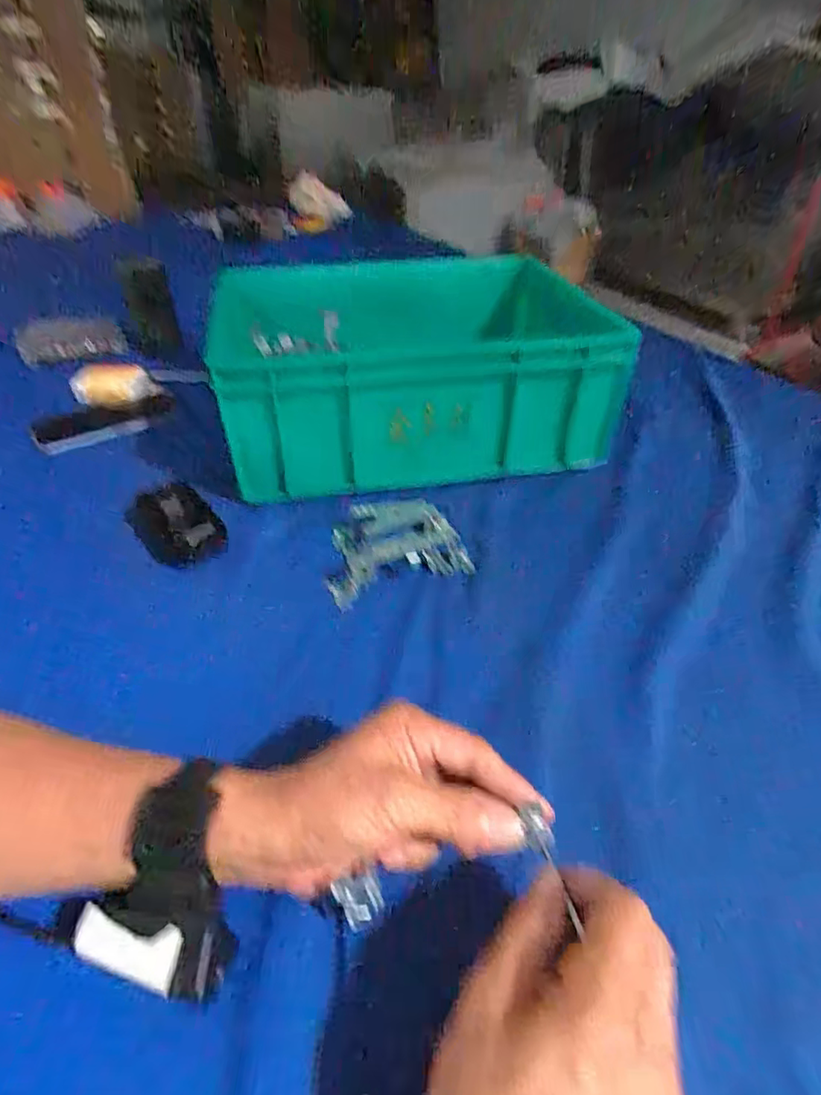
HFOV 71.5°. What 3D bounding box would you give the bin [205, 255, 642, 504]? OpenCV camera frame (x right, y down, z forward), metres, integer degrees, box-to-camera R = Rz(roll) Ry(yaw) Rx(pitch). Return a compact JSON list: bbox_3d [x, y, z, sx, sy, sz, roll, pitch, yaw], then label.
[{"bbox_3d":[-0.002,-0.223,0.666,0.402,0.139,0.320,-6,41,-7],"label":"bin"}]

